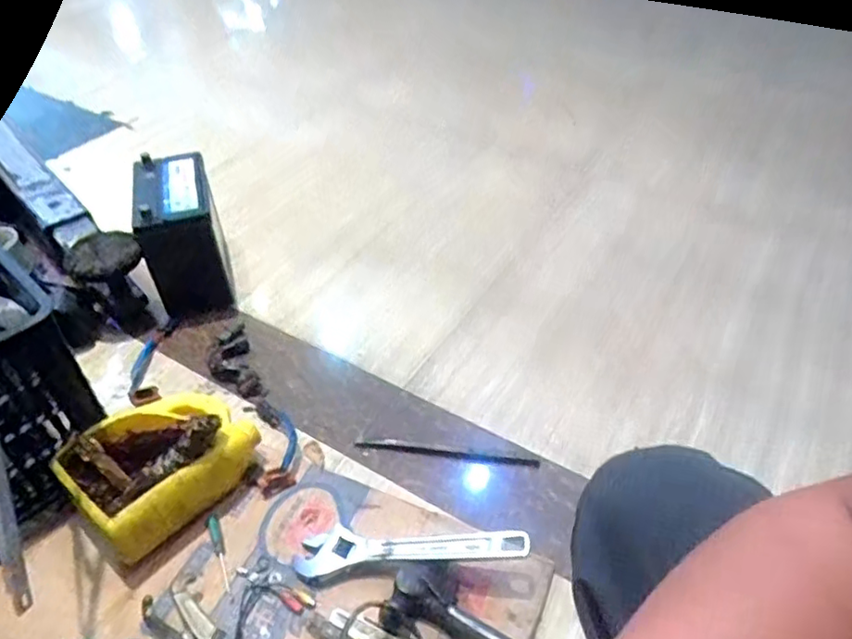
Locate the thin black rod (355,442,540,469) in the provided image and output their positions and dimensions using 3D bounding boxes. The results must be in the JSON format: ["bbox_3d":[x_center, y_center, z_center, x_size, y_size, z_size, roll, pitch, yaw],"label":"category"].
[{"bbox_3d":[0.029,0.194,0.878,0.261,0.008,0.015,5,44,5],"label":"thin black rod"}]

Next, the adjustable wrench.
[{"bbox_3d":[-0.021,0.275,0.738,0.282,0.018,0.054,-7,43,11],"label":"adjustable wrench"}]

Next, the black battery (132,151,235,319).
[{"bbox_3d":[-0.428,-0.151,1.081,0.121,0.195,0.220,-15,46,-14],"label":"black battery"}]

